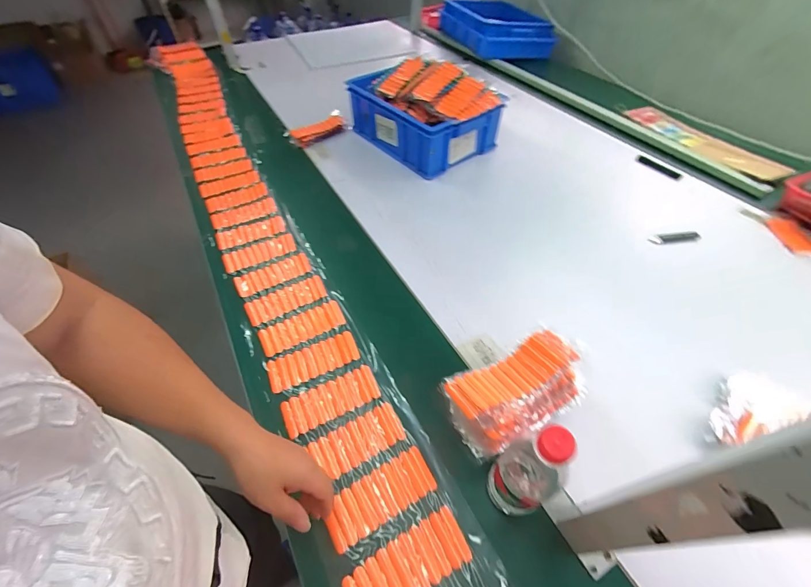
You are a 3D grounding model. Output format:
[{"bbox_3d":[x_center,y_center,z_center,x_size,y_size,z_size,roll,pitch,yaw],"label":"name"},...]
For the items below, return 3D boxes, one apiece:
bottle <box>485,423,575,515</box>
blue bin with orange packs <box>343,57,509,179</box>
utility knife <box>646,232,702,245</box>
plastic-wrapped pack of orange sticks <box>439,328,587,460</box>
[{"bbox_3d":[0.141,0.205,0.391,0.058,0.232,0.062,0,53,0],"label":"bottle"},{"bbox_3d":[0.045,-0.553,1.044,0.286,0.201,0.412,-31,58,-21],"label":"blue bin with orange packs"},{"bbox_3d":[0.614,-0.126,0.791,0.100,0.010,0.028,-3,50,14],"label":"utility knife"},{"bbox_3d":[0.154,0.141,0.493,0.195,0.089,0.106,-22,56,-15],"label":"plastic-wrapped pack of orange sticks"}]

